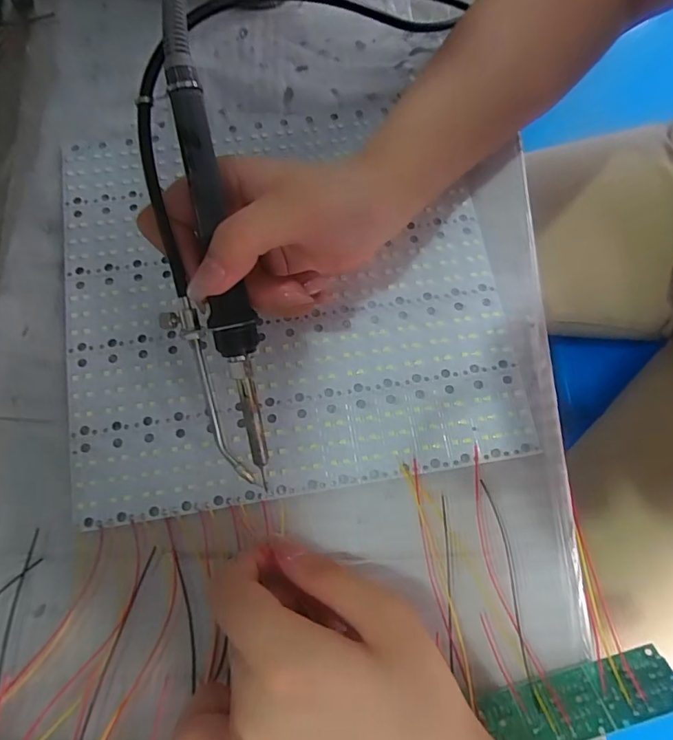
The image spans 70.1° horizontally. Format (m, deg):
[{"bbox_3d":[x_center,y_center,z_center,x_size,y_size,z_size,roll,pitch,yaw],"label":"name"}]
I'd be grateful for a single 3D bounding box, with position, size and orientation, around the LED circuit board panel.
[{"bbox_3d":[-0.029,-0.047,0.272,0.237,0.007,0.225,-9,75,-3],"label":"LED circuit board panel"}]

